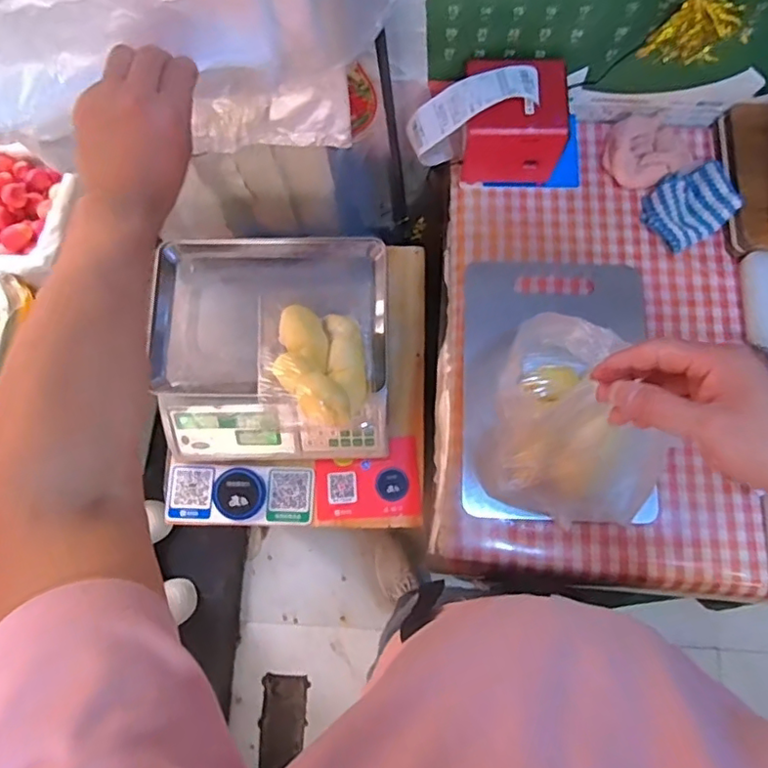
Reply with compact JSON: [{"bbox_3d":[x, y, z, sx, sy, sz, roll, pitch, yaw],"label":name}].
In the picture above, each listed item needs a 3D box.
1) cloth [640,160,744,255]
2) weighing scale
[{"bbox_3d":[0.410,-0.241,0.773,0.114,0.021,0.094,-31,76,11],"label":"cloth"},{"bbox_3d":[-0.156,-0.057,0.840,0.318,0.155,0.308,1,76,2],"label":"weighing scale"}]

